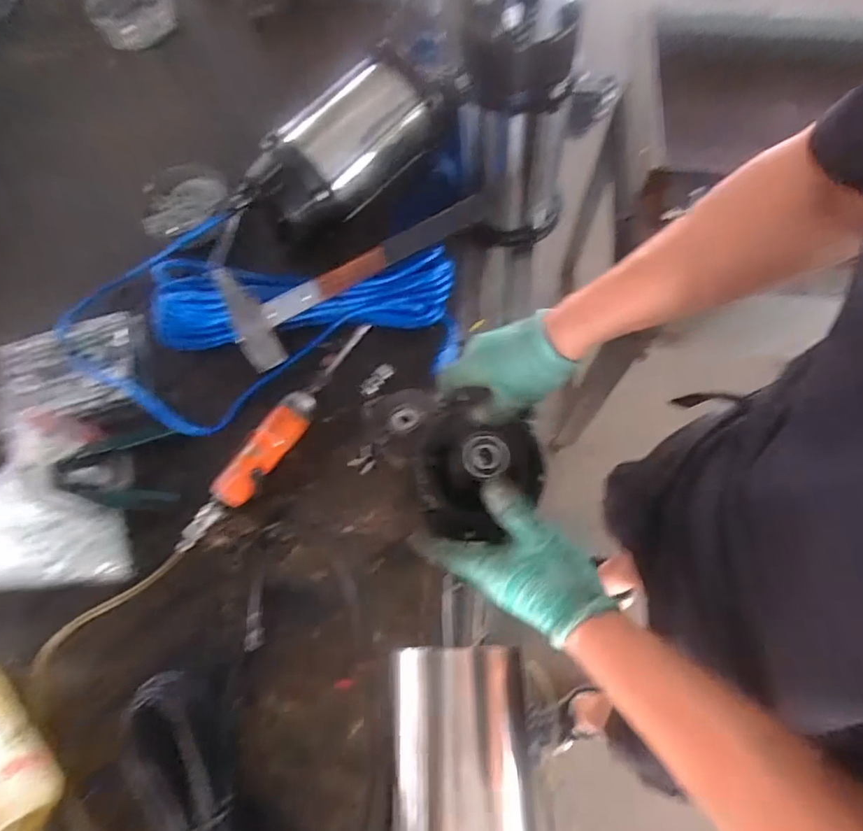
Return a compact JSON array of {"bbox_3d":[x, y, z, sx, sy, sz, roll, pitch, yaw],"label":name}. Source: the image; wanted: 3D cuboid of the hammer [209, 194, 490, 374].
[{"bbox_3d":[-0.094,-0.190,0.631,0.336,0.048,0.098,-31,69,-10],"label":"hammer"}]

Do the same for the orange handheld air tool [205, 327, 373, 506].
[{"bbox_3d":[-0.156,-0.006,0.608,0.044,0.034,0.256,30,72,14],"label":"orange handheld air tool"}]

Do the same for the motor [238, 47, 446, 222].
[{"bbox_3d":[-0.113,-0.344,0.685,0.266,0.115,0.115,-41,71,-13],"label":"motor"}]

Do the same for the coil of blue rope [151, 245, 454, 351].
[{"bbox_3d":[-0.160,-0.149,0.655,0.374,0.050,0.106,-3,67,2],"label":"coil of blue rope"}]

